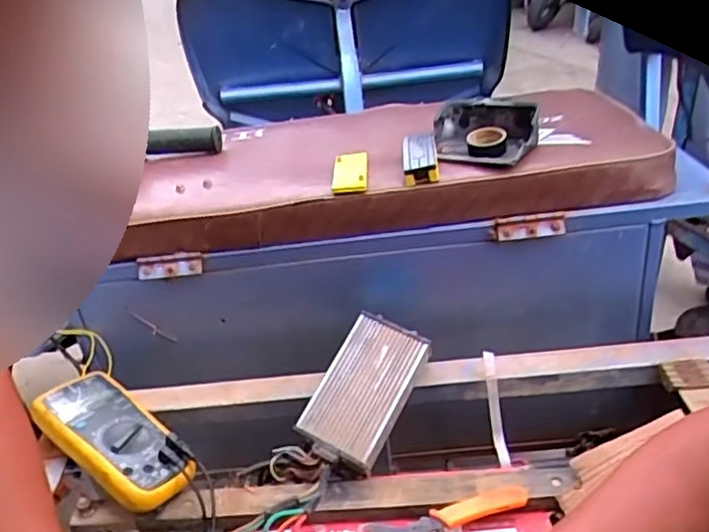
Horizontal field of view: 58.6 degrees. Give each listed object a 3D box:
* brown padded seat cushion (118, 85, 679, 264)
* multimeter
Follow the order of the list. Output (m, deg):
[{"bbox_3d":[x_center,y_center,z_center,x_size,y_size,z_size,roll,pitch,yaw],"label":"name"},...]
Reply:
[{"bbox_3d":[0.036,-0.142,0.817,0.614,0.093,0.313,-3,31,-2],"label":"brown padded seat cushion"},{"bbox_3d":[-0.244,0.172,0.646,0.177,0.031,0.089,33,44,24],"label":"multimeter"}]

